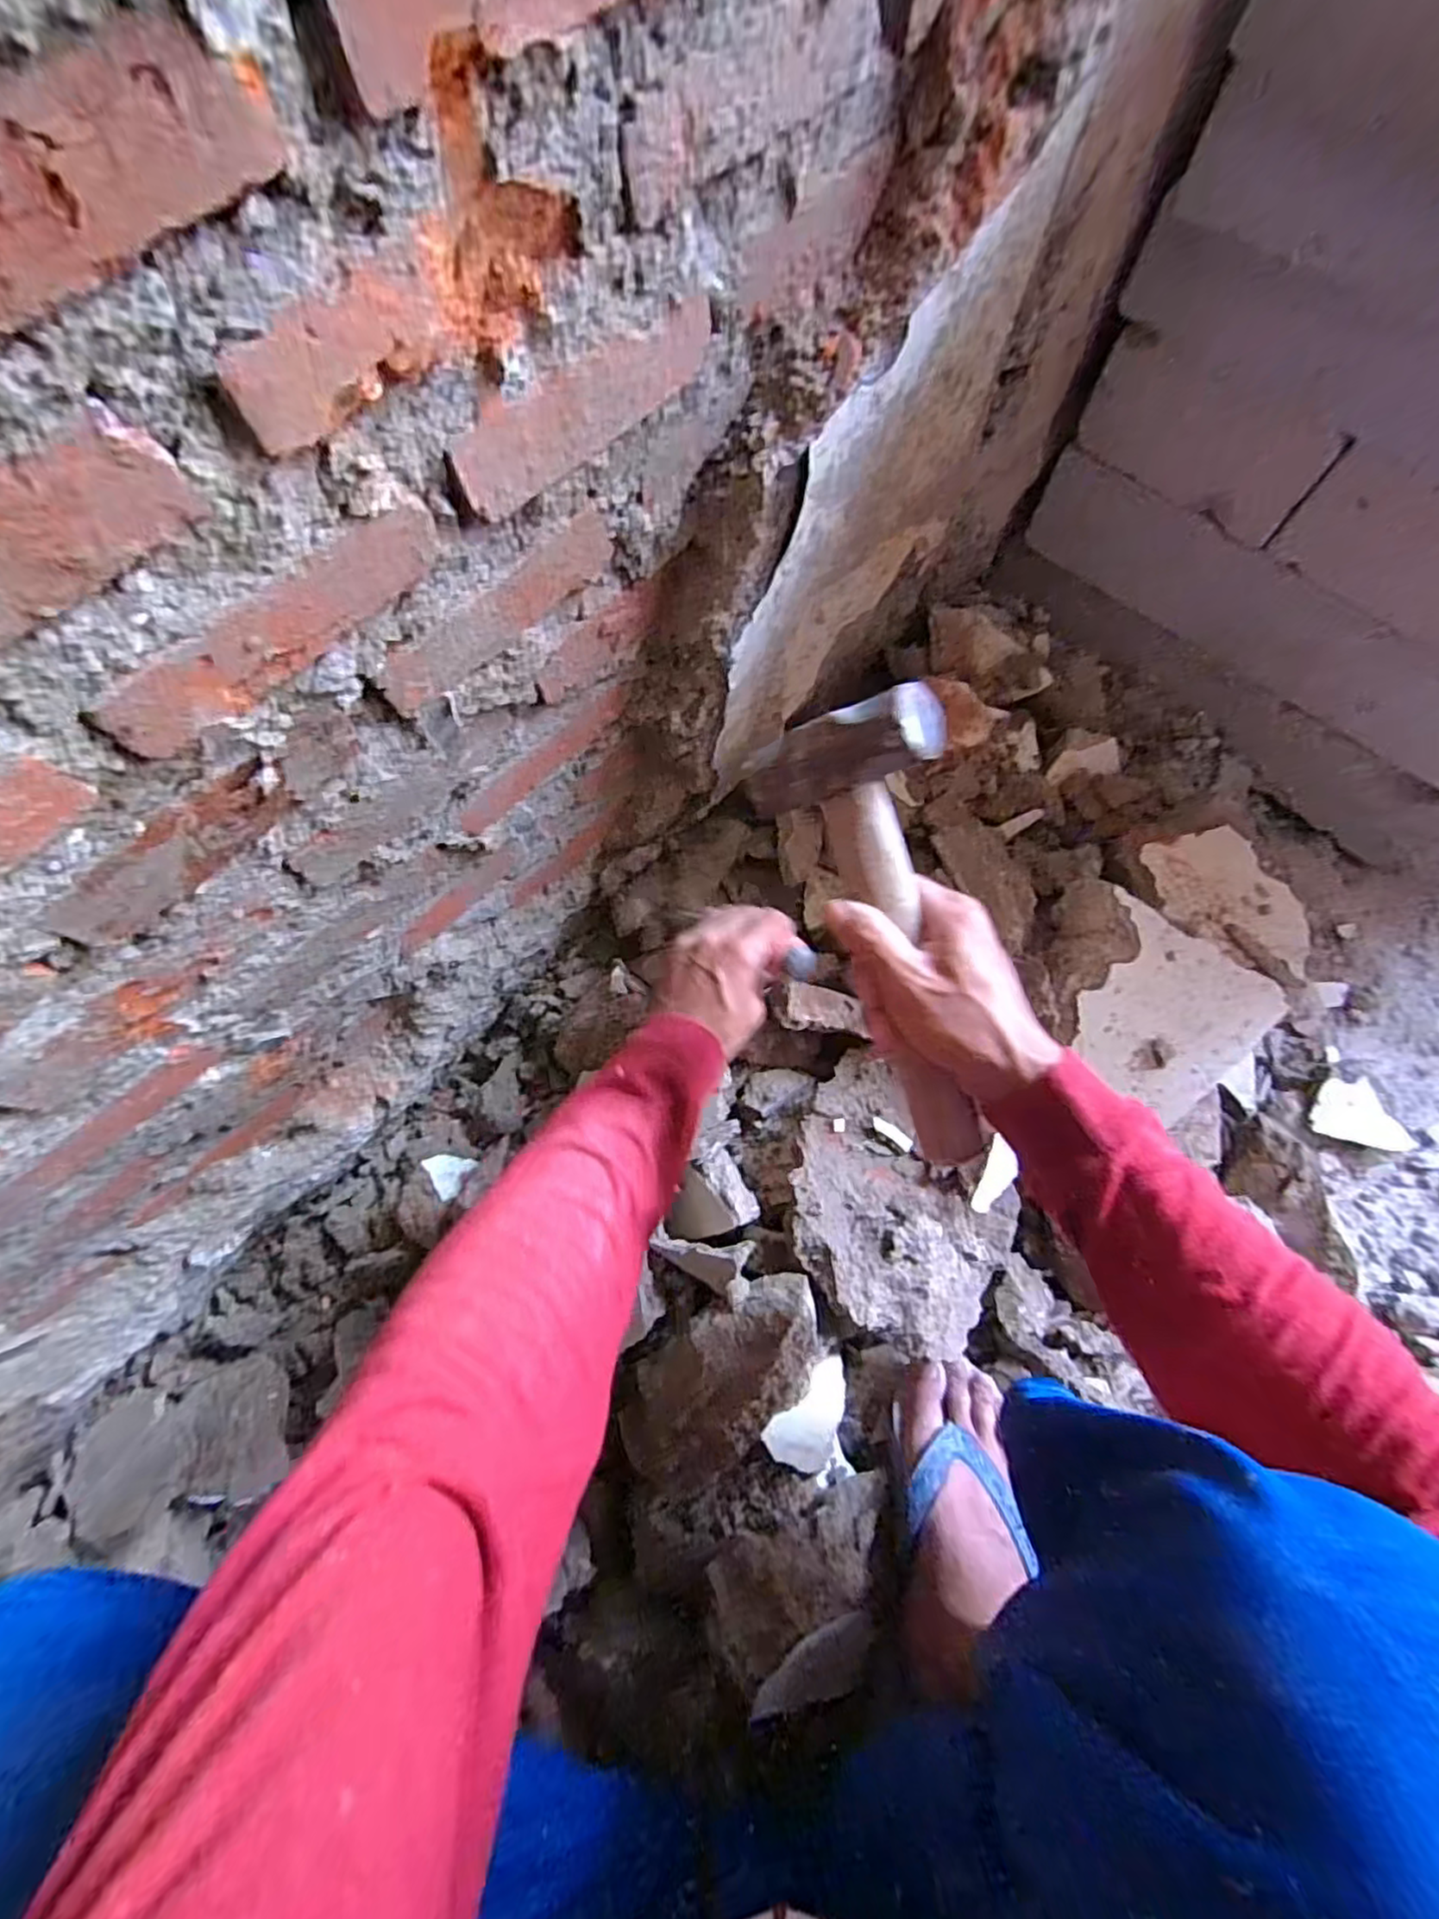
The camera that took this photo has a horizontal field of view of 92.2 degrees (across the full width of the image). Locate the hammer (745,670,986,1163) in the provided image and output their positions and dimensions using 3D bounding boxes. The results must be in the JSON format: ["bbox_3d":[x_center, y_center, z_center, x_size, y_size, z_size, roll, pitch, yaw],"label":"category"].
[{"bbox_3d":[0.091,-0.005,0.350,0.080,0.052,0.240,-17,99,-4],"label":"hammer"}]

